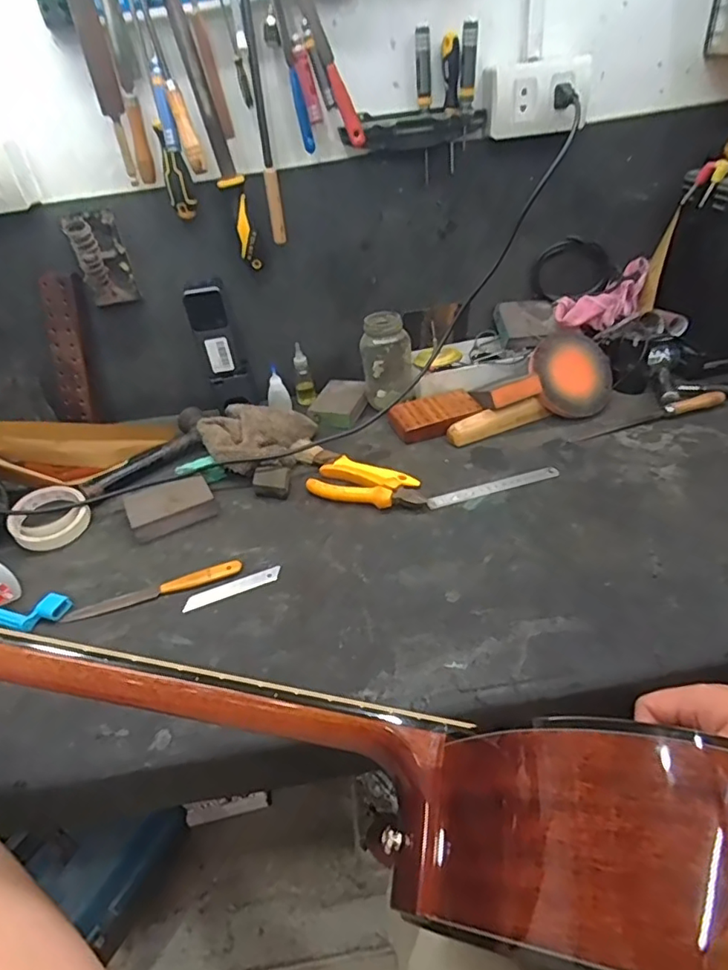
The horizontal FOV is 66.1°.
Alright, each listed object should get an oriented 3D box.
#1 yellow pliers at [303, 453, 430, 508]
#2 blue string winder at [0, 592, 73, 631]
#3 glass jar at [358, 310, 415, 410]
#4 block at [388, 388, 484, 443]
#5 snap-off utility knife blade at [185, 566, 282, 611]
[{"bbox_3d":[0.007,-0.001,0.695,0.145,0.020,0.074,15,42,27],"label":"yellow pliers"},{"bbox_3d":[-0.362,0.135,0.578,0.106,0.020,0.042,-6,37,2],"label":"blue string winder"},{"bbox_3d":[0.035,-0.185,0.839,0.074,0.139,0.074,-3,37,6],"label":"glass jar"},{"bbox_3d":[0.100,-0.100,0.801,0.120,0.031,0.075,-15,37,-10],"label":"block"},{"bbox_3d":[-0.138,0.109,0.589,0.102,0.004,0.018,-18,46,-15],"label":"snap-off utility knife blade"}]

